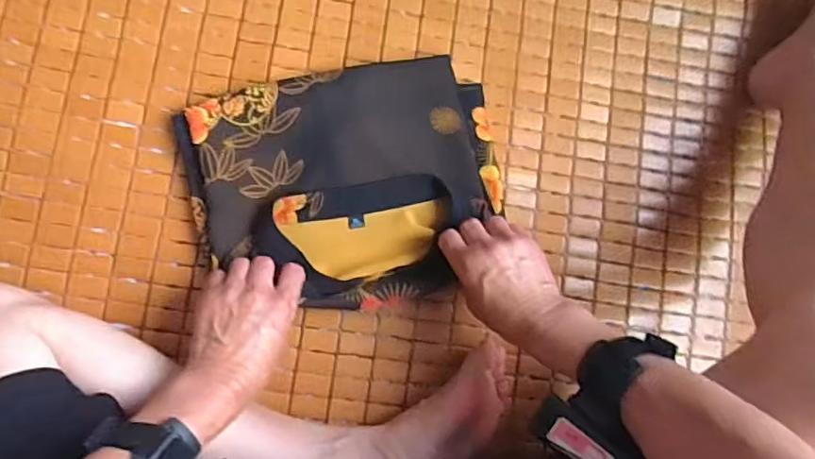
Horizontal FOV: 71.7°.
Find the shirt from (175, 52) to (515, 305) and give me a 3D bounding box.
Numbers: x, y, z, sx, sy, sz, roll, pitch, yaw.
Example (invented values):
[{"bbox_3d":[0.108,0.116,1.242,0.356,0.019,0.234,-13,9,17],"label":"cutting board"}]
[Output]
[{"bbox_3d":[-0.052,-0.039,0.528,0.282,0.041,0.220,-10,86,-9],"label":"shirt"}]

